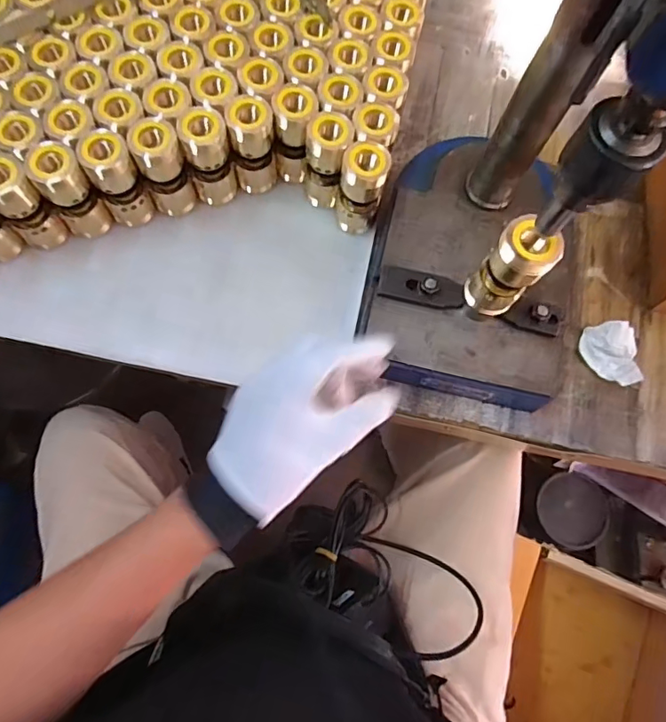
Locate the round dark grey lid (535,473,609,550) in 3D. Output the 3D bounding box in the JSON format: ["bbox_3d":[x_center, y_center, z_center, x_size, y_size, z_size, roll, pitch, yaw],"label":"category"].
[{"bbox_3d":[0.504,0.318,1.083,0.162,0.041,0.156,15,90,2],"label":"round dark grey lid"}]

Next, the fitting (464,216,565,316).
[{"bbox_3d":[0.133,-0.066,0.391,0.032,0.104,0.040,-43,79,-13],"label":"fitting"}]

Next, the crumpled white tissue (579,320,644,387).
[{"bbox_3d":[0.263,-0.007,0.486,0.041,0.026,0.060,-5,73,-3],"label":"crumpled white tissue"}]

